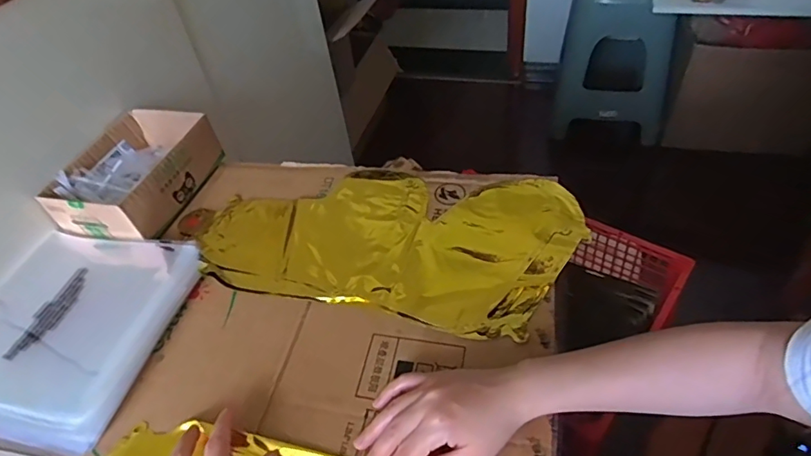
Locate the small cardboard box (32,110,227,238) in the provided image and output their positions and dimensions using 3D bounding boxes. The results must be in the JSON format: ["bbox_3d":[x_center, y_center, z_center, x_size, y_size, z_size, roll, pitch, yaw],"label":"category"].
[{"bbox_3d":[-0.339,-0.073,0.645,0.138,0.061,0.191,9,48,15],"label":"small cardboard box"}]

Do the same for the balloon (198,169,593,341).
[{"bbox_3d":[-0.019,0.000,0.582,0.401,0.010,0.218,9,48,15],"label":"balloon"}]

